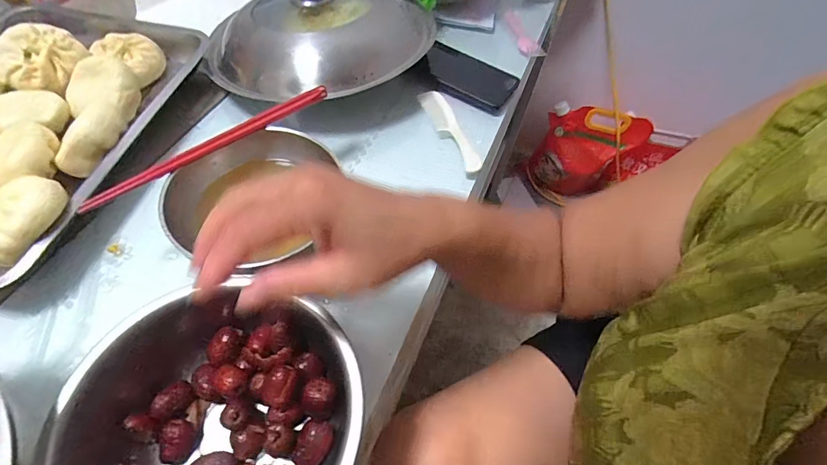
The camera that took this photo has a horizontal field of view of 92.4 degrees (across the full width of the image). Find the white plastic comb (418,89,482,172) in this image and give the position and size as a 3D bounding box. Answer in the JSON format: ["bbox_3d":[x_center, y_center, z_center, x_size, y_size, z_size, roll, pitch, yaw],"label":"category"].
[{"bbox_3d":[0.047,-0.132,0.506,0.033,0.005,0.144,-17,60,-15],"label":"white plastic comb"}]

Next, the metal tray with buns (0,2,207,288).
[{"bbox_3d":[-0.447,-0.127,0.438,0.301,0.068,0.381,10,57,2],"label":"metal tray with buns"}]

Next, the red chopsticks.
[{"bbox_3d":[-0.179,-0.083,0.367,0.235,0.012,0.016,-37,67,-24],"label":"red chopsticks"}]

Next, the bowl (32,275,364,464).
[{"bbox_3d":[-0.142,0.130,0.286,0.201,0.085,0.189,2,57,-3],"label":"bowl"}]

